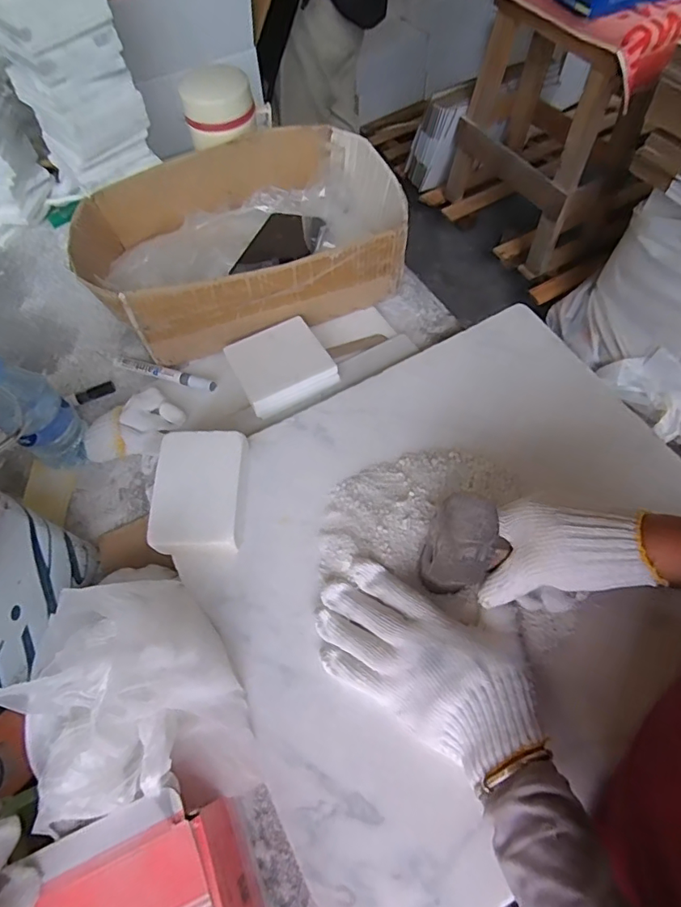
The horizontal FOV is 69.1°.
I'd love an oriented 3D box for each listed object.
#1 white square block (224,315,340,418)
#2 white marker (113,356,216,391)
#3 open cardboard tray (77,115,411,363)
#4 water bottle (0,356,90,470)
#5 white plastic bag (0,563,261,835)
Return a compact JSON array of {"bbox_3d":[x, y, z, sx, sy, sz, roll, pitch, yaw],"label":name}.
[{"bbox_3d":[-0.066,-0.100,0.559,0.100,0.026,0.106,-25,63,-10],"label":"white square block"},{"bbox_3d":[-0.210,-0.094,0.586,0.142,0.018,0.016,19,64,13],"label":"white marker"},{"bbox_3d":[-0.122,-0.268,0.616,0.376,0.098,0.253,-13,61,-4],"label":"open cardboard tray"},{"bbox_3d":[-0.303,-0.040,0.489,0.056,0.143,0.060,36,69,21],"label":"water bottle"},{"bbox_3d":[-0.148,0.176,0.345,0.132,0.120,0.157,-31,64,-13],"label":"white plastic bag"}]

